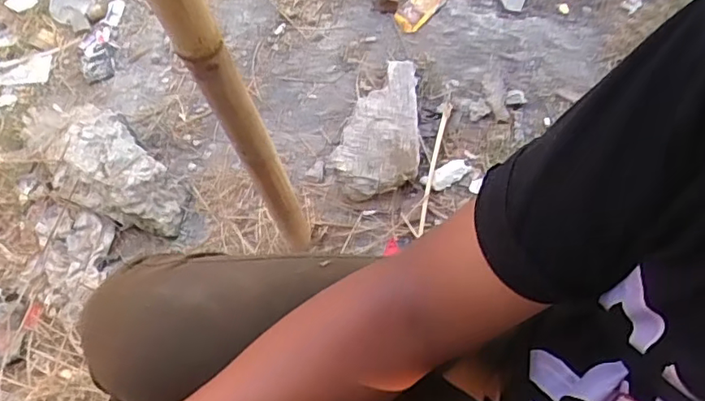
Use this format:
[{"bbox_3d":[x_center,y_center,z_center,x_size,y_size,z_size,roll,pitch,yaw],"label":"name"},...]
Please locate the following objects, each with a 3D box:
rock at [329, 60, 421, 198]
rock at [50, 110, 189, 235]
[{"bbox_3d":[0.066,-0.126,0.982,0.130,0.072,0.262,16,67,15],"label":"rock"},{"bbox_3d":[-0.415,-0.058,1.006,0.267,0.116,0.158,19,66,17],"label":"rock"}]

